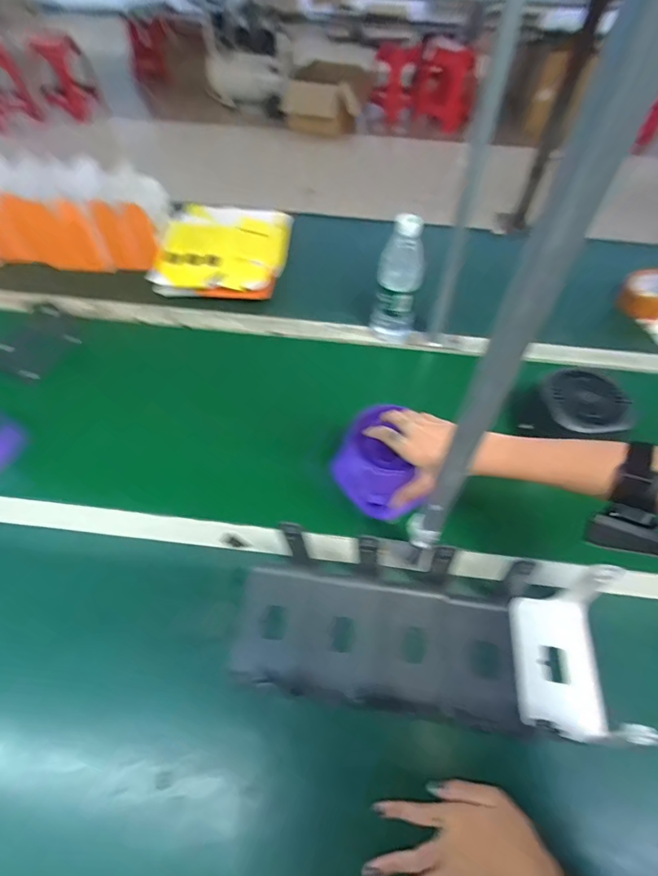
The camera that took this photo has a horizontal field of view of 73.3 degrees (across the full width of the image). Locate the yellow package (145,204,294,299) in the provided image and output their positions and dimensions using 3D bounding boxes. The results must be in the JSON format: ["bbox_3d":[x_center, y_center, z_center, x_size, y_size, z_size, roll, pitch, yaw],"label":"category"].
[{"bbox_3d":[-0.223,-0.413,0.952,0.244,0.066,0.323,6,55,3],"label":"yellow package"}]

